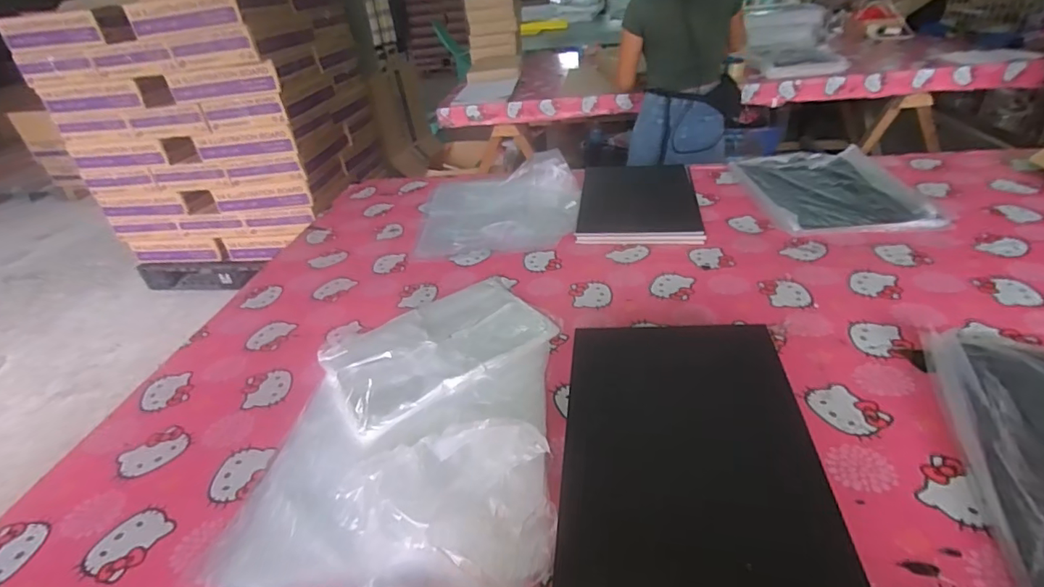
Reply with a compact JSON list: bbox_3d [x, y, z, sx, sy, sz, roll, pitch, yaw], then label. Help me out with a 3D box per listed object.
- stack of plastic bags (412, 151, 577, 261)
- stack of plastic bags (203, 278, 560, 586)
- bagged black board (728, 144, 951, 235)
[{"bbox_3d":[-0.050,-0.230,1.194,0.373,0.077,0.418,-6,33,2],"label":"stack of plastic bags"},{"bbox_3d":[-0.134,0.124,0.684,0.342,0.064,0.510,-2,33,7],"label":"stack of plastic bags"},{"bbox_3d":[0.665,-0.228,1.099,0.302,0.036,0.370,-2,33,7],"label":"bagged black board"}]

